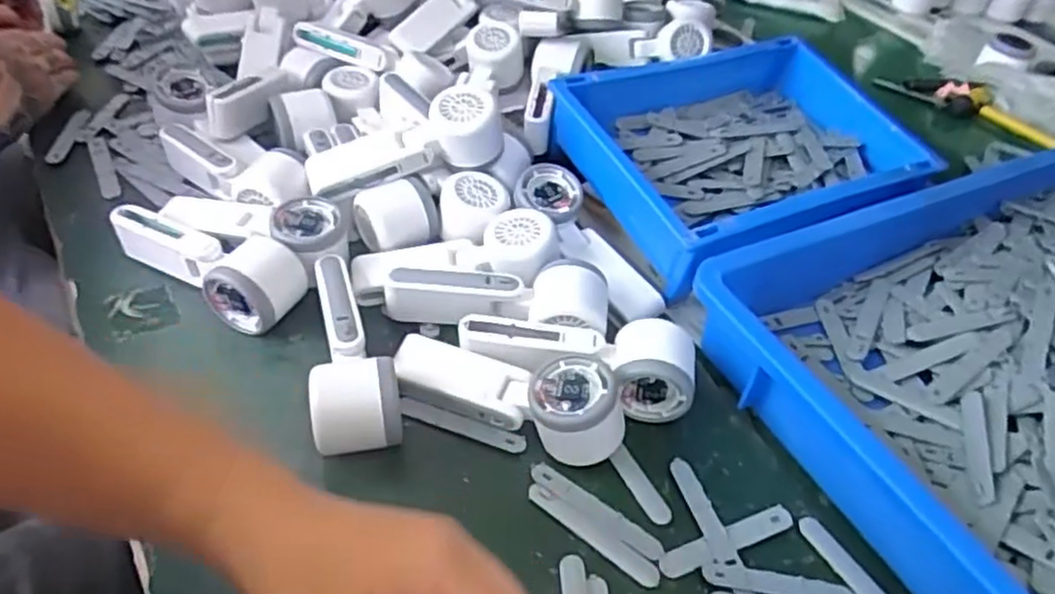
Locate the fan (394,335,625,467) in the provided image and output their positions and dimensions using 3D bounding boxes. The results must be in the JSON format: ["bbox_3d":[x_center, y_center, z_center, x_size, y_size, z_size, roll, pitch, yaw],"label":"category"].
[{"bbox_3d":[-0.014,0.061,0.486,0.168,0.058,0.058,22,47,13],"label":"fan"}]

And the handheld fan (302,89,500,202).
[{"bbox_3d":[-0.103,-0.123,0.599,0.165,0.056,0.051,-18,49,2],"label":"handheld fan"}]

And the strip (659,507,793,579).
[{"bbox_3d":[0.127,0.153,0.446,0.098,0.004,0.015,-14,50,-20],"label":"strip"}]

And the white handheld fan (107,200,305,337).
[{"bbox_3d":[-0.250,-0.030,0.545,0.167,0.052,0.058,24,48,15],"label":"white handheld fan"}]

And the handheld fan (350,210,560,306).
[{"bbox_3d":[-0.057,-0.028,0.563,0.164,0.048,0.065,-11,48,3],"label":"handheld fan"}]

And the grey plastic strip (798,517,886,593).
[{"bbox_3d":[0.206,0.176,0.434,0.017,0.005,0.095,-19,52,-24],"label":"grey plastic strip"}]

